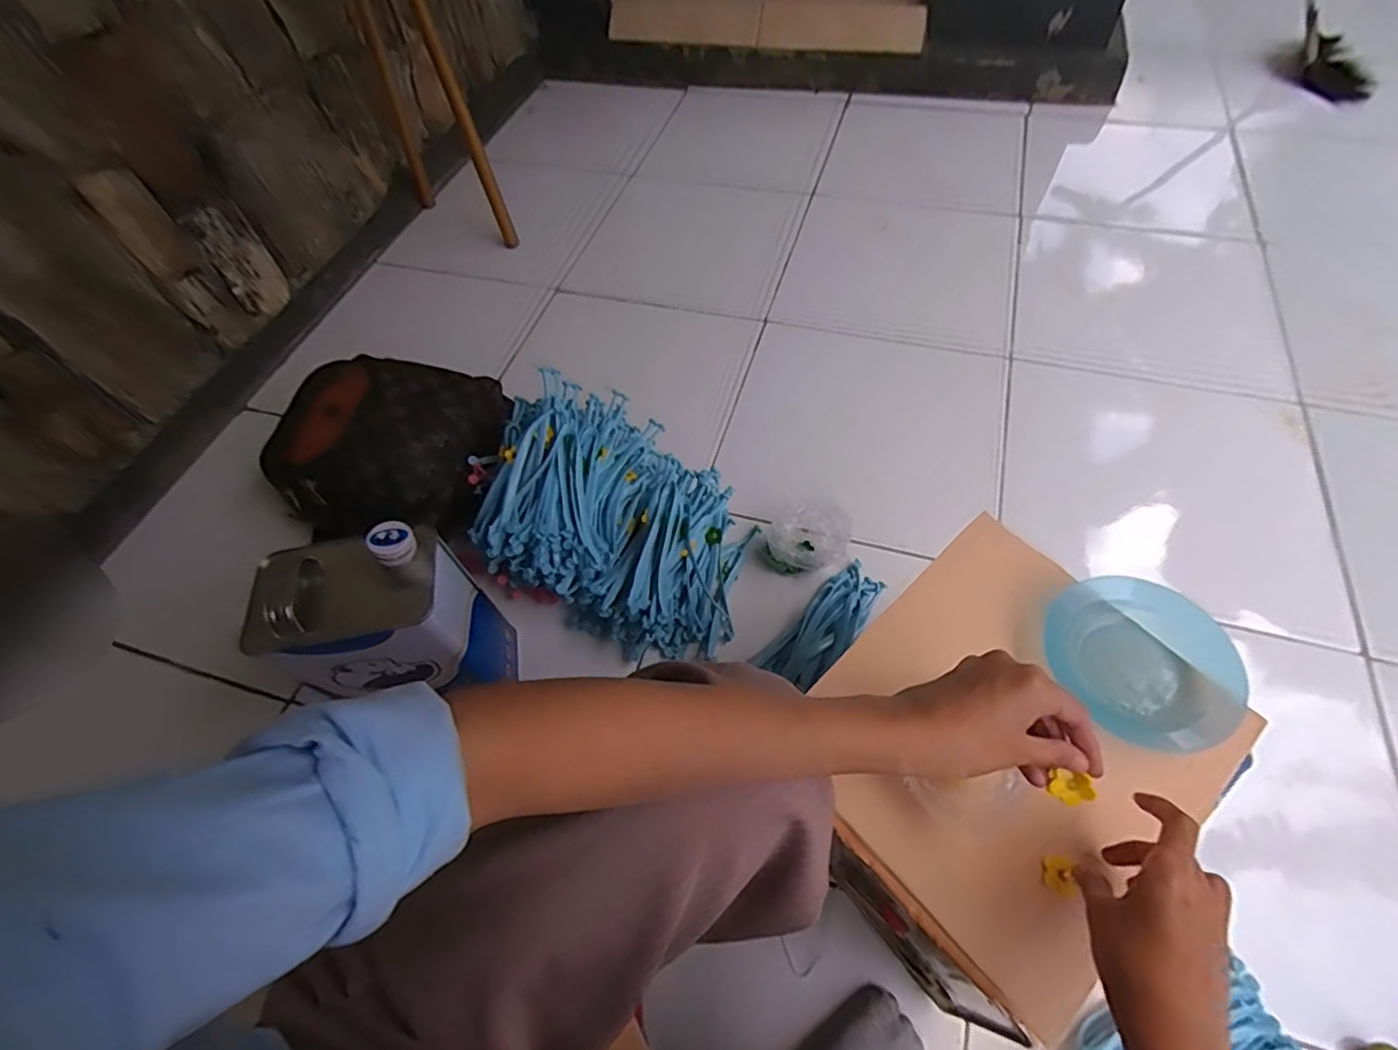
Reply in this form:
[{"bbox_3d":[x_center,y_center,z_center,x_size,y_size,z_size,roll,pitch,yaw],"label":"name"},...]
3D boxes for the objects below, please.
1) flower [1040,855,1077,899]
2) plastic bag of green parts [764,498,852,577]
[{"bbox_3d":[0.235,0.229,0.407,0.019,0.007,0.023,4,58,7],"label":"flower"},{"bbox_3d":[0.142,0.020,0.803,0.117,0.048,0.080,-26,59,-12],"label":"plastic bag of green parts"}]

